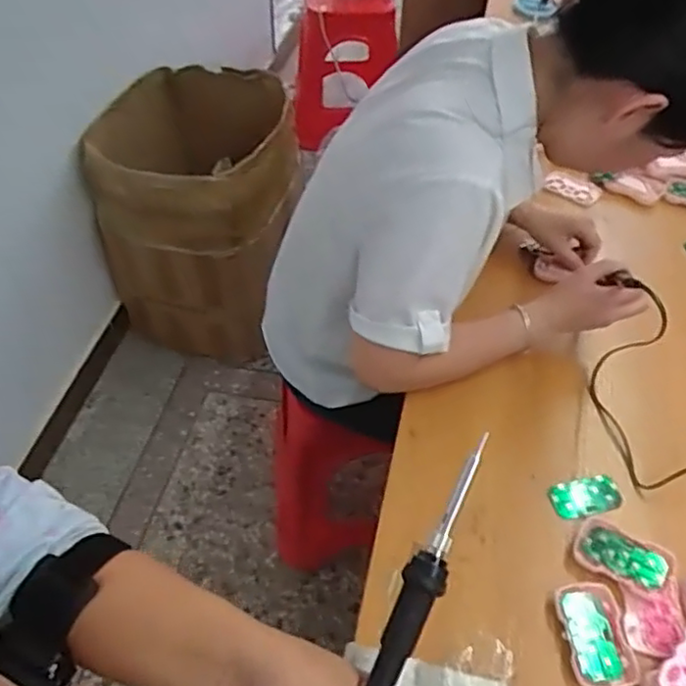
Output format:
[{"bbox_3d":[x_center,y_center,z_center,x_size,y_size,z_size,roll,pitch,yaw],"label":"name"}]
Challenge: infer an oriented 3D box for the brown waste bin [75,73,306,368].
[{"bbox_3d":[-0.372,-0.323,1.629,0.460,0.552,0.487,6,50,4],"label":"brown waste bin"}]

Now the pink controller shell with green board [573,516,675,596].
[{"bbox_3d":[0.276,0.212,0.634,0.089,0.027,0.051,26,54,20],"label":"pink controller shell with green board"}]

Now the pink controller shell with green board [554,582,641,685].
[{"bbox_3d":[0.231,0.268,0.588,0.057,0.020,0.089,-5,50,-5],"label":"pink controller shell with green board"}]

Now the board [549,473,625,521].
[{"bbox_3d":[0.259,0.165,0.684,0.075,0.010,0.042,-10,51,-10],"label":"board"}]

